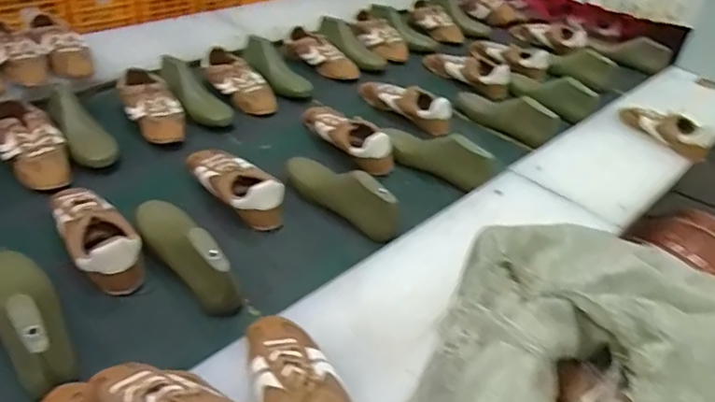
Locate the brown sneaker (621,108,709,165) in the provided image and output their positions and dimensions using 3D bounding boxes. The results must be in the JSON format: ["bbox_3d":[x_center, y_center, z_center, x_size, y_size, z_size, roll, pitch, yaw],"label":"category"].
[{"bbox_3d":[0.718,-0.175,1.301,0.074,0.074,0.225,-20,46,-29],"label":"brown sneaker"}]

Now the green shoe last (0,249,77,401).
[{"bbox_3d":[-0.446,0.141,0.729,0.071,0.104,0.225,-25,49,-34],"label":"green shoe last"}]

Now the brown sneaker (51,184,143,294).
[{"bbox_3d":[-0.413,0.049,0.864,0.089,0.073,0.219,-24,48,-32],"label":"brown sneaker"}]

